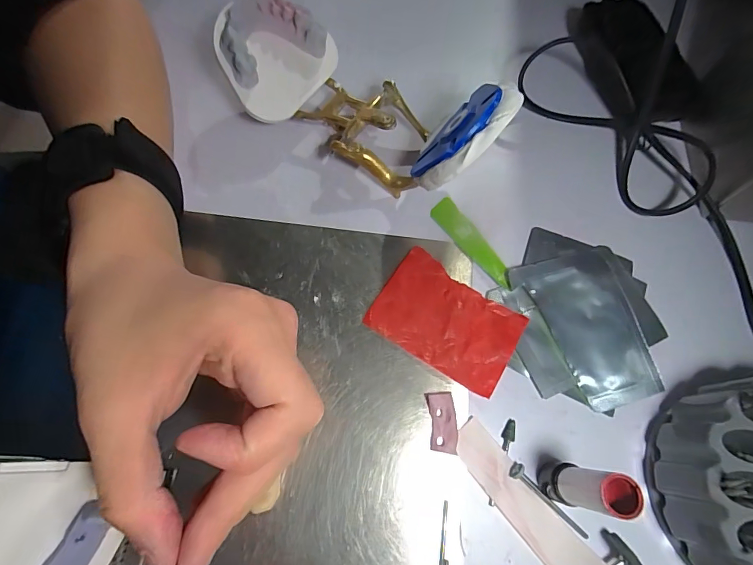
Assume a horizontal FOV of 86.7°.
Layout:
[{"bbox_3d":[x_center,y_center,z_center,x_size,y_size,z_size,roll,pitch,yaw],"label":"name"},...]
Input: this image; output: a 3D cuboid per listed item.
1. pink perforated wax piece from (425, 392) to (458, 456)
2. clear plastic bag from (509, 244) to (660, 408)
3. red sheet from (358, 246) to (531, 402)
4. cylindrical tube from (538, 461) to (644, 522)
[{"bbox_3d":[0.036,0.075,0.214,0.015,0.005,0.031,-3,68,-1],"label":"pink perforated wax piece"},{"bbox_3d":[0.126,0.025,0.232,0.066,0.008,0.089,-16,69,-6],"label":"clear plastic bag"},{"bbox_3d":[0.041,0.022,0.234,0.081,0.004,0.056,31,71,11],"label":"red sheet"},{"bbox_3d":[0.094,0.093,0.179,0.020,0.057,0.017,10,68,4],"label":"cylindrical tube"}]

